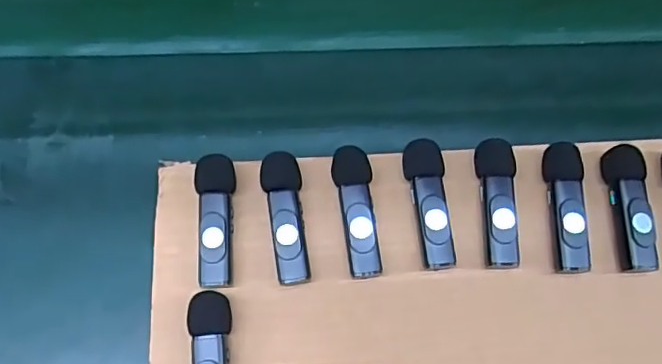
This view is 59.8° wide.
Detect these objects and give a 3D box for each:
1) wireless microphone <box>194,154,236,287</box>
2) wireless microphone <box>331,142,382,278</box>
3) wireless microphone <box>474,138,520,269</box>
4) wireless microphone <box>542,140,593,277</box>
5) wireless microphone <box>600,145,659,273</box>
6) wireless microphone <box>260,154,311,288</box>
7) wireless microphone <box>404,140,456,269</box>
[{"bbox_3d":[-0.057,0.019,0.281,0.018,0.017,0.063,-1,70,-1],"label":"wireless microphone"},{"bbox_3d":[0.012,0.015,0.283,0.019,0.018,0.064,-4,71,-2],"label":"wireless microphone"},{"bbox_3d":[0.083,0.010,0.285,0.018,0.017,0.063,0,70,-1],"label":"wireless microphone"},{"bbox_3d":[0.116,0.012,0.285,0.018,0.015,0.063,2,70,0],"label":"wireless microphone"},{"bbox_3d":[0.149,0.013,0.286,0.018,0.017,0.062,-3,71,-2],"label":"wireless microphone"},{"bbox_3d":[-0.022,0.018,0.282,0.019,0.017,0.064,-8,71,-4],"label":"wireless microphone"},{"bbox_3d":[0.049,0.011,0.285,0.018,0.017,0.063,-7,71,-3],"label":"wireless microphone"}]

